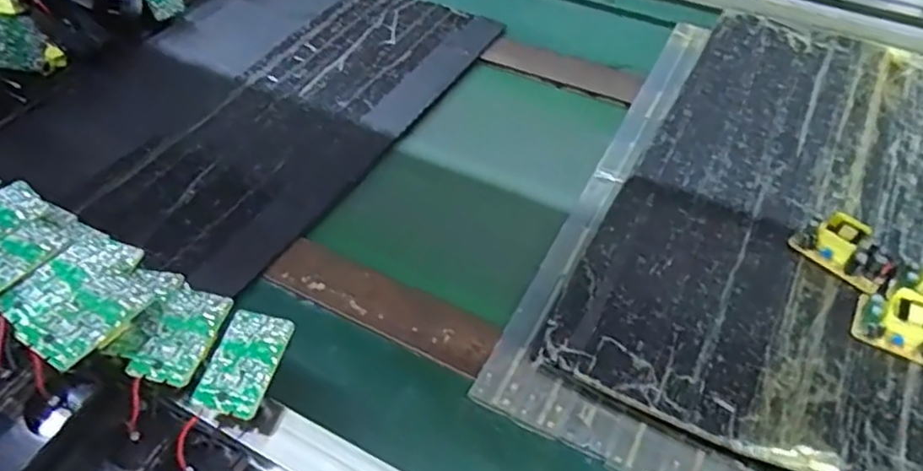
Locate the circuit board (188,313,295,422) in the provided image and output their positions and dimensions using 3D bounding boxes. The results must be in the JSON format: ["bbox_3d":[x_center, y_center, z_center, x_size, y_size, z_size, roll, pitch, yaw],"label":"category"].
[{"bbox_3d":[-0.127,0.074,0.390,0.037,0.009,0.063,15,53,3],"label":"circuit board"}]

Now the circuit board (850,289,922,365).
[{"bbox_3d":[0.293,0.060,0.429,0.064,0.023,0.035,24,53,21],"label":"circuit board"}]

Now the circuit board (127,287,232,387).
[{"bbox_3d":[-0.168,0.060,0.401,0.038,0.009,0.064,9,49,10],"label":"circuit board"}]

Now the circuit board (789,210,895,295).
[{"bbox_3d":[0.274,0.010,0.474,0.030,0.029,0.062,-36,56,-27],"label":"circuit board"}]

